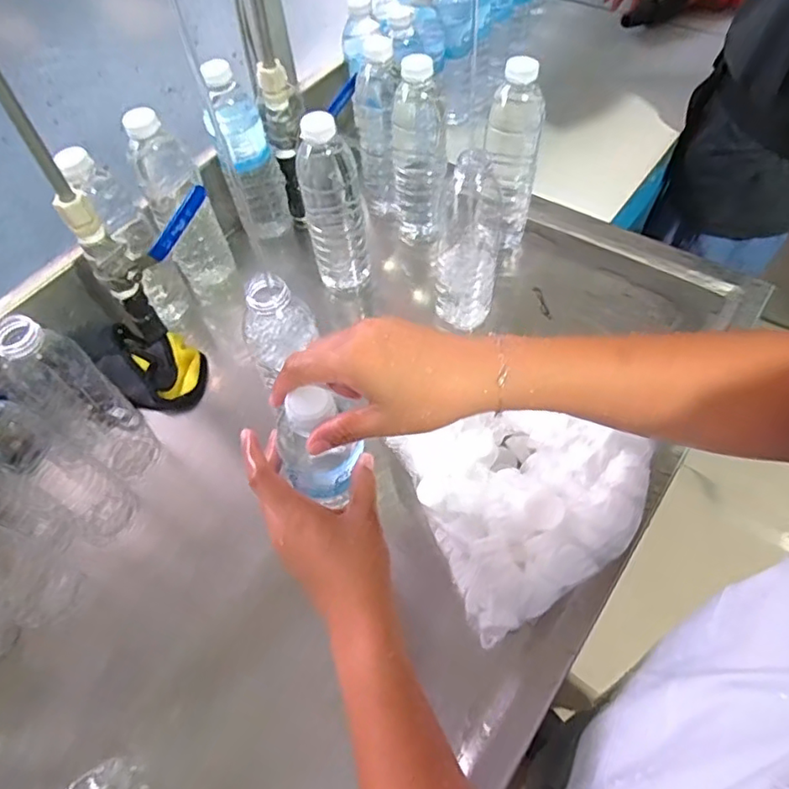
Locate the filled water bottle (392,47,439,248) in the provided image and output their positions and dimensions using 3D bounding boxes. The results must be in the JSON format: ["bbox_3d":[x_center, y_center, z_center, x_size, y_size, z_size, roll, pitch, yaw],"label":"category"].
[{"bbox_3d":[0.022,-0.268,0.658,0.053,0.199,0.052,-3,56,3],"label":"filled water bottle"}]

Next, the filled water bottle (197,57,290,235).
[{"bbox_3d":[-0.172,-0.282,0.685,0.060,0.203,0.059,-16,56,-5],"label":"filled water bottle"}]

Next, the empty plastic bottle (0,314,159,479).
[{"bbox_3d":[-0.273,0.004,0.513,0.054,0.204,0.057,38,67,26],"label":"empty plastic bottle"}]

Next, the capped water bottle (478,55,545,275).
[{"bbox_3d":[0.123,-0.251,0.645,0.069,0.213,0.056,30,64,22],"label":"capped water bottle"}]

